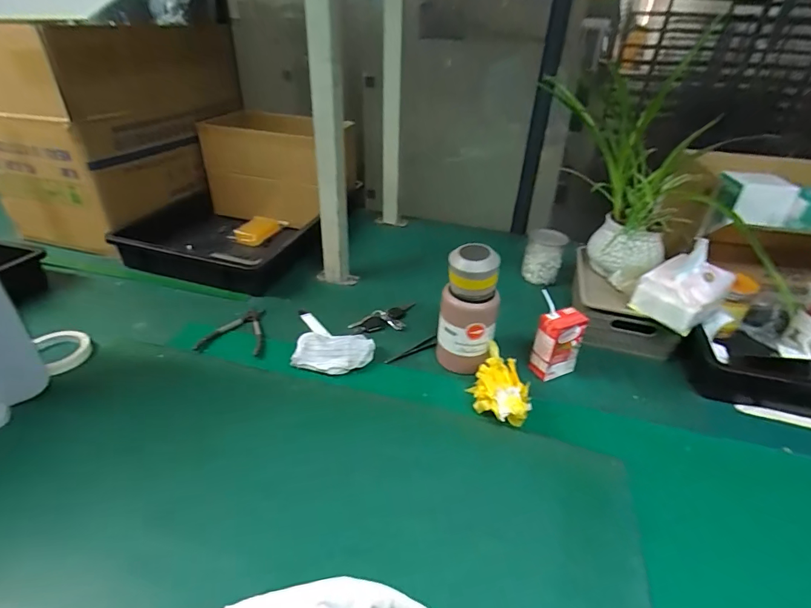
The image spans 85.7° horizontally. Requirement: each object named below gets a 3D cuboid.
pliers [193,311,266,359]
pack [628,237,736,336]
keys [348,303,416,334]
[{"bbox_3d":[-0.287,0.046,0.767,0.108,0.011,0.119,6,34,4],"label":"pliers"},{"bbox_3d":[0.459,-0.037,0.710,0.138,0.106,0.099,-20,39,-31],"label":"pack"},{"bbox_3d":[-0.039,0.031,0.825,0.134,0.018,0.048,-13,37,-24],"label":"keys"}]

